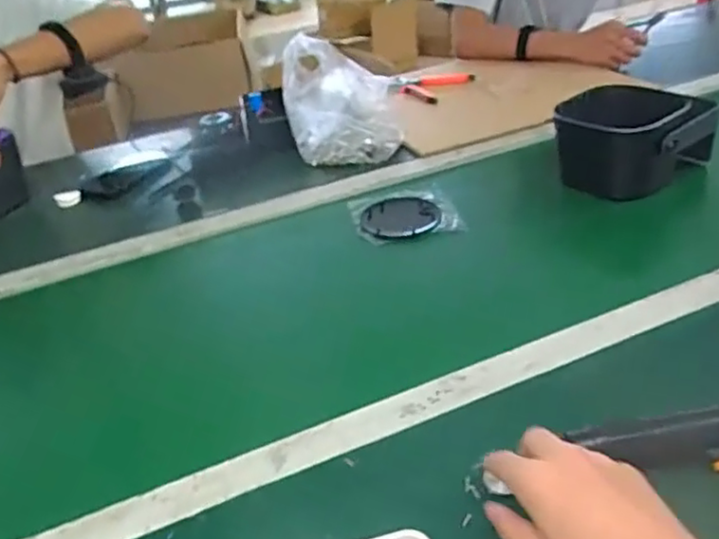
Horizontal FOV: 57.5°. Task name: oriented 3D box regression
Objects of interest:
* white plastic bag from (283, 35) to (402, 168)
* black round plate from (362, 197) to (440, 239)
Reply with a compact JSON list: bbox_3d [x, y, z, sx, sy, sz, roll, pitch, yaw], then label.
[{"bbox_3d":[-0.029,-0.276,1.030,0.172,0.154,0.186,-8,32,0],"label":"white plastic bag"},{"bbox_3d":[0.056,-0.068,0.857,0.100,0.016,0.088,-1,33,10],"label":"black round plate"}]

